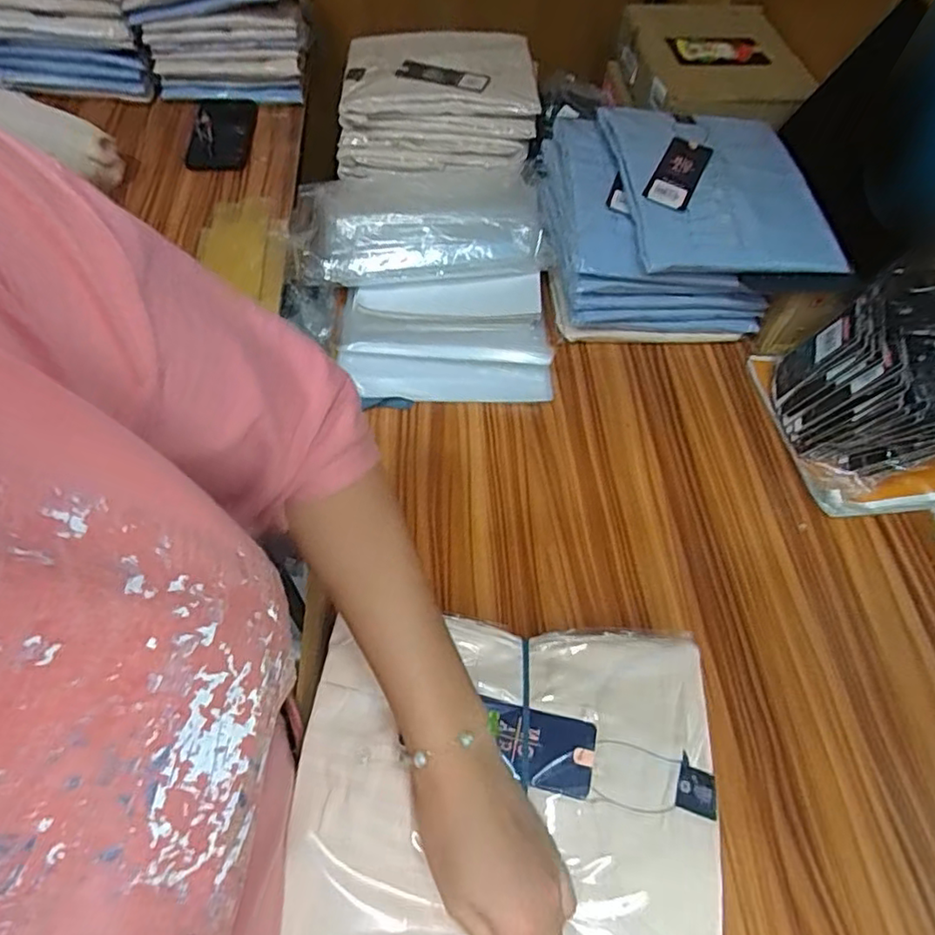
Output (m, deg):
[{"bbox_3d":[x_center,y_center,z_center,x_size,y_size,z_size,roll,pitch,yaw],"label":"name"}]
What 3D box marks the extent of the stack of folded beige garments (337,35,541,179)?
[{"bbox_3d":[-0.039,-0.505,0.845,0.258,0.098,0.208,5,56,0],"label":"stack of folded beige garments"}]

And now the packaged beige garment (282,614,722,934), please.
[{"bbox_3d":[0.024,0.203,0.387,0.249,0.037,0.209,6,56,1],"label":"packaged beige garment"}]

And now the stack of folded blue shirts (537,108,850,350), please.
[{"bbox_3d":[0.233,-0.274,0.707,0.269,0.149,0.257,0,56,-3],"label":"stack of folded blue shirts"}]

